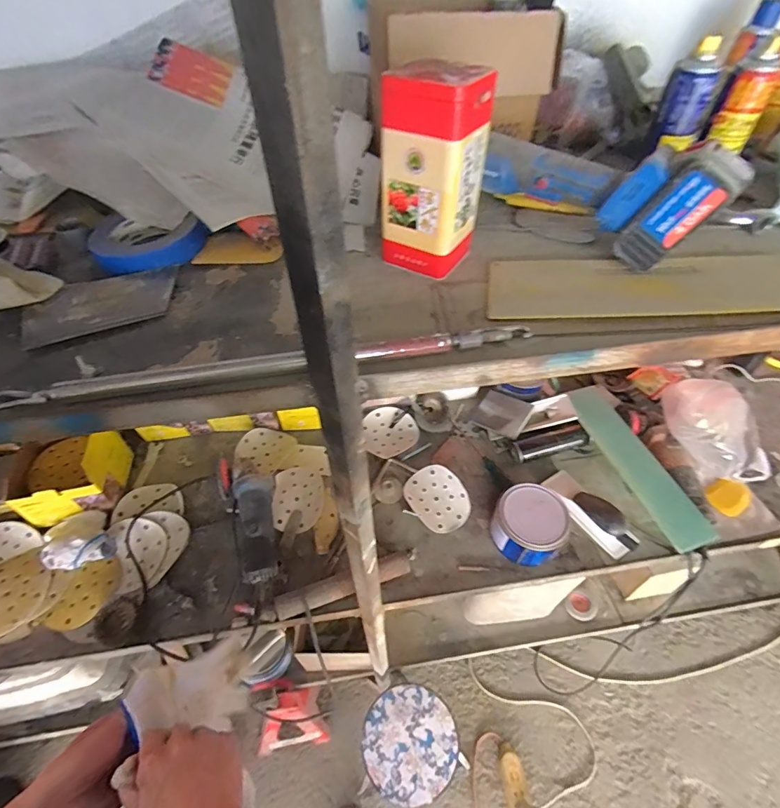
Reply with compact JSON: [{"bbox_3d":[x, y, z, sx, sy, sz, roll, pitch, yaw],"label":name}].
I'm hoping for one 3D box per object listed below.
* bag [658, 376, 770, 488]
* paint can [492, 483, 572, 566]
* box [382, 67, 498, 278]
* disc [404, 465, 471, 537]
[{"bbox_3d":[0.727,0.047,0.930,0.207,0.153,0.224,20,52,16],"label":"bag"},{"bbox_3d":[0.271,0.232,0.816,0.126,0.093,0.135,0,49,0],"label":"paint can"},{"bbox_3d":[0.037,-0.222,0.417,0.085,0.166,0.073,24,54,19],"label":"box"},{"bbox_3d":[0.102,0.199,0.900,0.114,0.014,0.143,-37,61,-10],"label":"disc"}]

